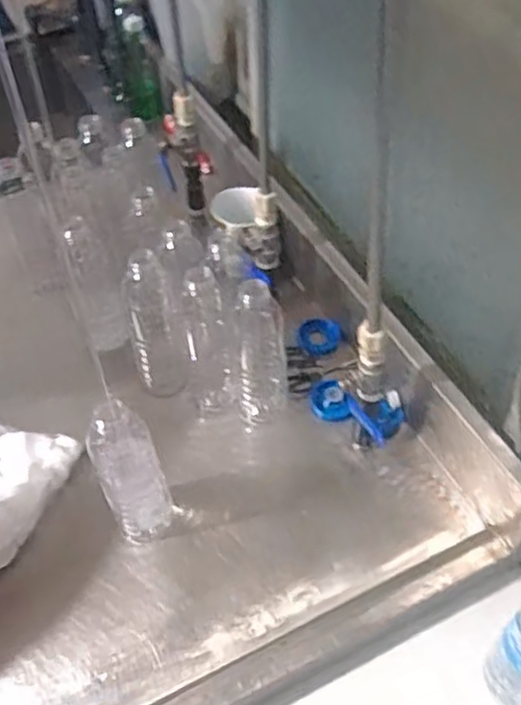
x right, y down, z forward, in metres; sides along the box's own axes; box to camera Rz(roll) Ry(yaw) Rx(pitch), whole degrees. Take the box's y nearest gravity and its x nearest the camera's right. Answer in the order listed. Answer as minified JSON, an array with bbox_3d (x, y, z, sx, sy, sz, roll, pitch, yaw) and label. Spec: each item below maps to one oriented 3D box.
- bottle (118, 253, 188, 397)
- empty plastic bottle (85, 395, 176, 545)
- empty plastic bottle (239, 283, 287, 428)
[{"bbox_3d":[-0.127,-0.034,0.829,0.060,0.199,0.063,-12,50,-9],"label":"bottle"},{"bbox_3d":[-0.128,0.122,0.694,0.060,0.197,0.058,-19,52,-15],"label":"empty plastic bottle"},{"bbox_3d":[0.000,-0.003,0.792,0.058,0.193,0.063,-3,49,-1],"label":"empty plastic bottle"}]

